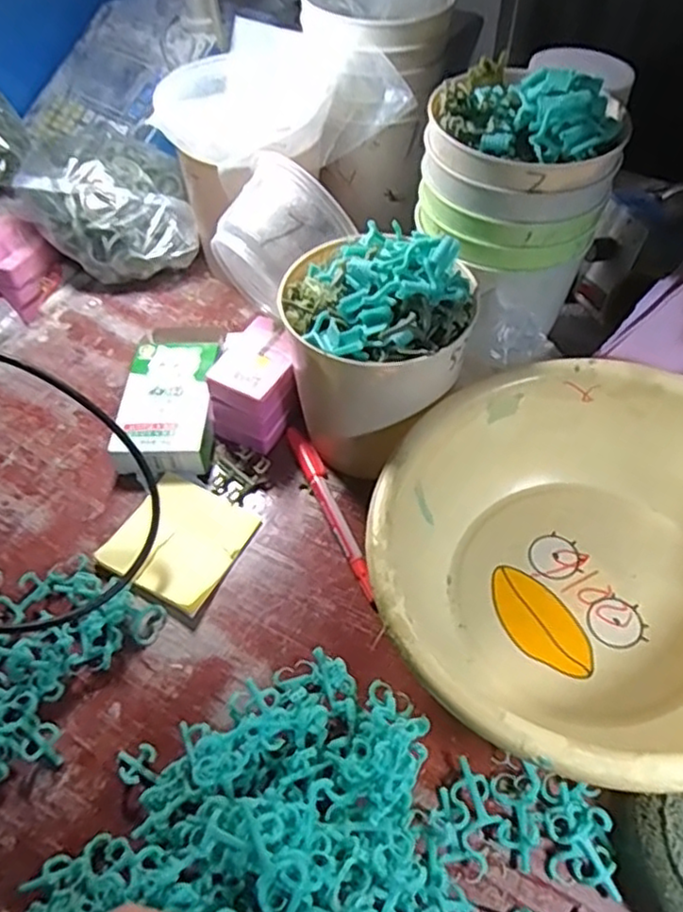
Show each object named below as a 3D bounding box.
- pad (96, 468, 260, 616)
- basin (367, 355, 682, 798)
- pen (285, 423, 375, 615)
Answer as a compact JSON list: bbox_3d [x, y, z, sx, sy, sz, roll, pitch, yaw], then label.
[{"bbox_3d":[-0.102,0.051,0.417,0.074,0.007,0.076,24,56,18],"label":"pad"},{"bbox_3d":[0.129,0.057,0.354,0.216,0.087,0.221,-1,52,1],"label":"basin"},{"bbox_3d":[-0.006,0.034,0.432,0.014,0.011,0.140,-19,54,-13],"label":"pen"}]

